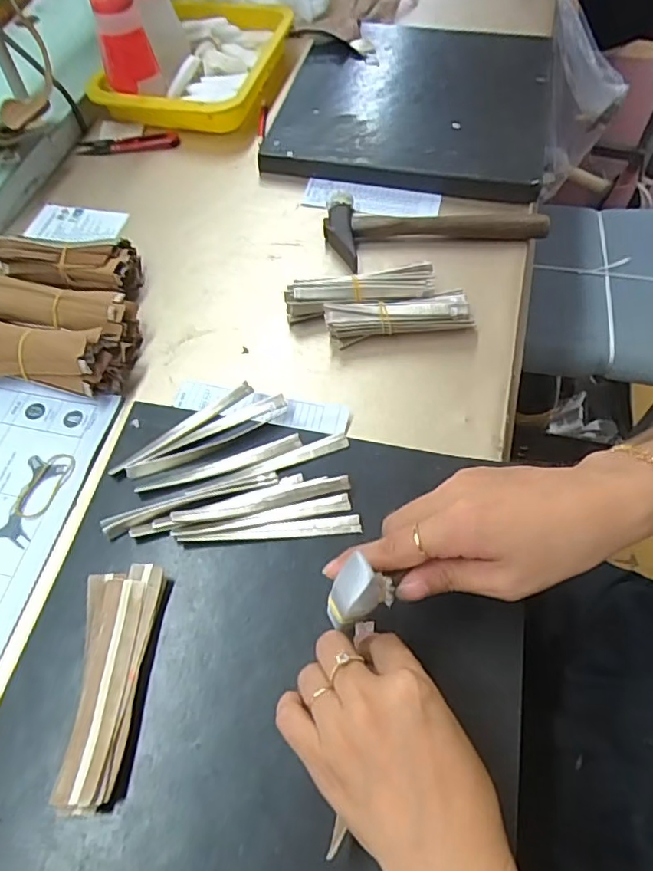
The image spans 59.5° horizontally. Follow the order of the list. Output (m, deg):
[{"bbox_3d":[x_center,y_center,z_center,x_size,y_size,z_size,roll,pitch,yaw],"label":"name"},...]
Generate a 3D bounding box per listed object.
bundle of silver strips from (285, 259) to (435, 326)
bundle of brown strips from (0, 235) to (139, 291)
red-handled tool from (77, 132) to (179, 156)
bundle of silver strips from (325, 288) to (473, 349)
[{"bbox_3d":[0.029,-0.127,0.511,0.131,0.033,0.030,-10,59,-4],"label":"bundle of silver strips"},{"bbox_3d":[-0.242,-0.151,0.528,0.134,0.043,0.057,1,59,3],"label":"bundle of brown strips"},{"bbox_3d":[-0.231,-0.338,0.662,0.117,0.006,0.024,-2,58,1],"label":"red-handled tool"},{"bbox_3d":[0.061,-0.105,0.499,0.122,0.032,0.034,-7,59,-2],"label":"bundle of silver strips"}]

